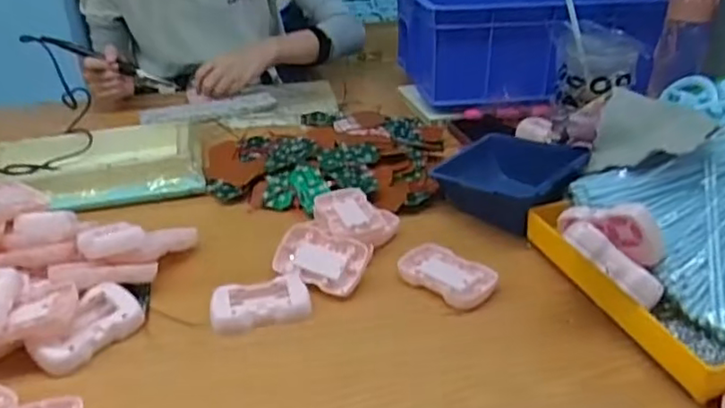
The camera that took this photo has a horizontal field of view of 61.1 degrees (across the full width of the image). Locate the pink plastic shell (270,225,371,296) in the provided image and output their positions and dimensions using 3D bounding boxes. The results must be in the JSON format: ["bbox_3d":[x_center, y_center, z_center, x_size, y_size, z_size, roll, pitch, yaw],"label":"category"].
[{"bbox_3d":[-0.039,0.053,0.586,0.089,0.019,0.058,21,64,25],"label":"pink plastic shell"}]

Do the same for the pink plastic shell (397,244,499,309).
[{"bbox_3d":[0.080,0.067,0.576,0.087,0.020,0.056,22,36,34],"label":"pink plastic shell"}]

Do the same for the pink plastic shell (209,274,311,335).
[{"bbox_3d":[-0.091,0.089,0.547,0.085,0.021,0.049,-9,31,-15],"label":"pink plastic shell"}]

